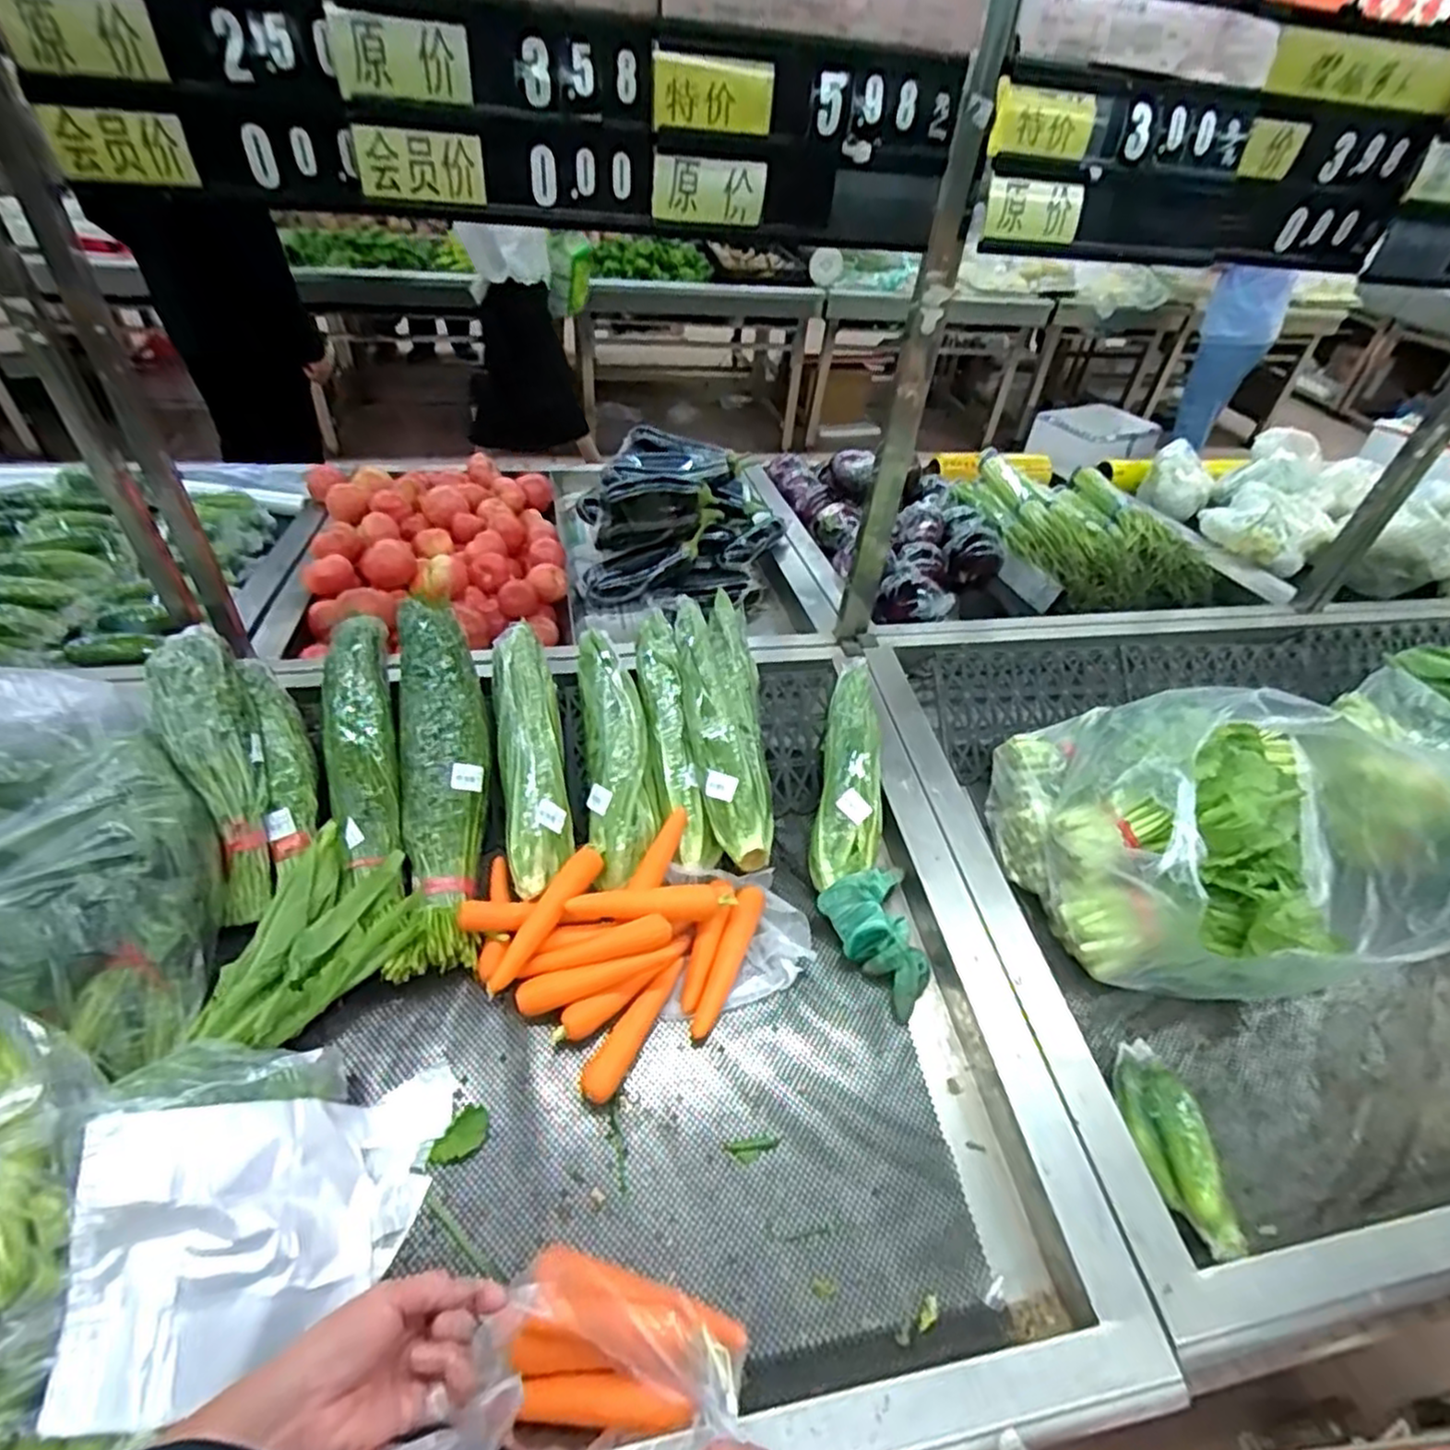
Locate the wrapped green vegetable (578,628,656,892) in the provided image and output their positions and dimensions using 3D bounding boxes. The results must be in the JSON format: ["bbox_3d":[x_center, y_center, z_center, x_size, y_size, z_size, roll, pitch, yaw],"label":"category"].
[{"bbox_3d":[-0.137,0.030,0.914,0.082,0.055,0.343,-5,69,-12],"label":"wrapped green vegetable"}]

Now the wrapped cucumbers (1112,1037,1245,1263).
[{"bbox_3d":[0.449,0.409,0.726,0.065,0.055,0.195,0,43,-7],"label":"wrapped cucumbers"}]

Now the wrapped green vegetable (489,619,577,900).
[{"bbox_3d":[-0.243,0.037,0.909,0.082,0.060,0.347,-7,69,-14],"label":"wrapped green vegetable"}]

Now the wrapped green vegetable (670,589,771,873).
[{"bbox_3d":[0.002,-0.007,0.945,0.113,0.079,0.397,-3,63,-10],"label":"wrapped green vegetable"}]

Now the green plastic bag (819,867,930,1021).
[{"bbox_3d":[0.193,0.252,0.858,0.117,0.080,0.160,-13,46,-20],"label":"green plastic bag"}]

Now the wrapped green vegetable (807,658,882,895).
[{"bbox_3d":[0.170,0.047,0.977,0.086,0.066,0.345,8,63,1],"label":"wrapped green vegetable"}]

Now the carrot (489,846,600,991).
[{"bbox_3d":[-0.199,0.214,0.805,0.033,0.027,0.180,27,65,21],"label":"carrot"}]

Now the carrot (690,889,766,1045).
[{"bbox_3d":[0.003,0.266,0.837,0.030,0.034,0.185,19,59,13],"label":"carrot"}]

